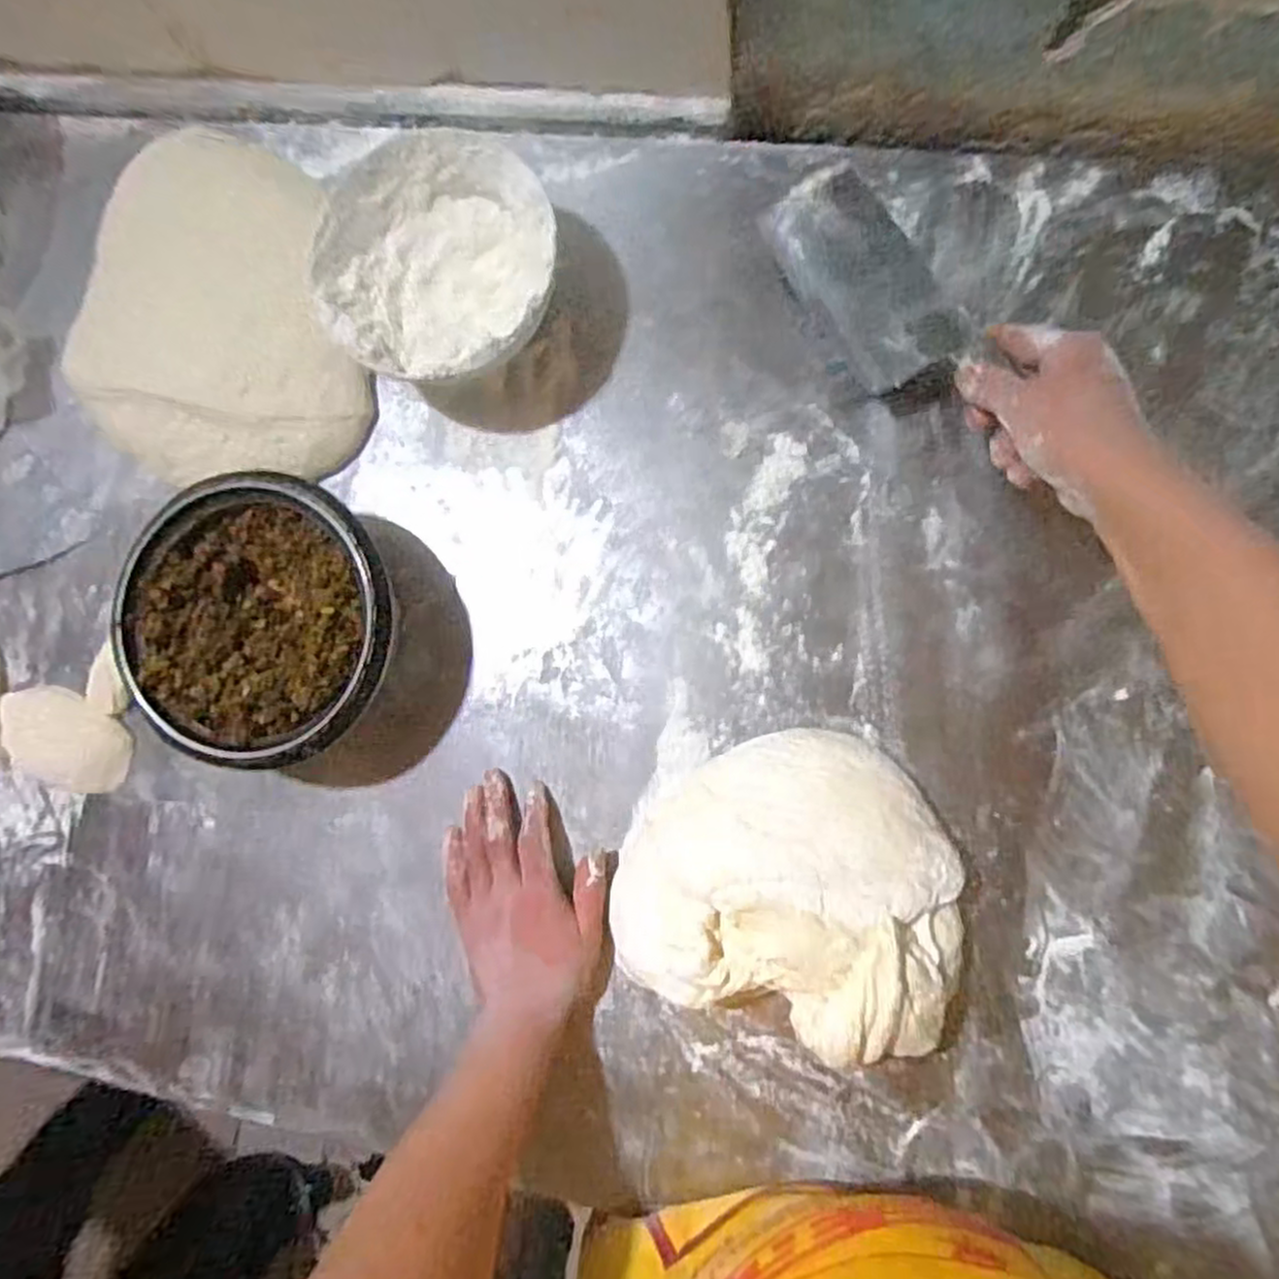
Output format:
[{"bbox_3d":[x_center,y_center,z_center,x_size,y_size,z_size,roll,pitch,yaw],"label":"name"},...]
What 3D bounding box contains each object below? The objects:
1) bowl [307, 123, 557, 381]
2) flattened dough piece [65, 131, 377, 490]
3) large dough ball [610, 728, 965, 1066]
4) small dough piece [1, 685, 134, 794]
[{"bbox_3d":[-0.131,-0.251,0.545,0.161,0.098,0.161,0,87,8],"label":"bowl"},{"bbox_3d":[-0.335,-0.256,0.601,0.247,0.049,0.280,-2,87,8],"label":"flattened dough piece"},{"bbox_3d":[0.103,0.155,0.502,0.215,0.077,0.182,19,90,9],"label":"large dough ball"},{"bbox_3d":[-0.465,0.081,0.621,0.108,0.023,0.079,12,89,9],"label":"small dough piece"}]

